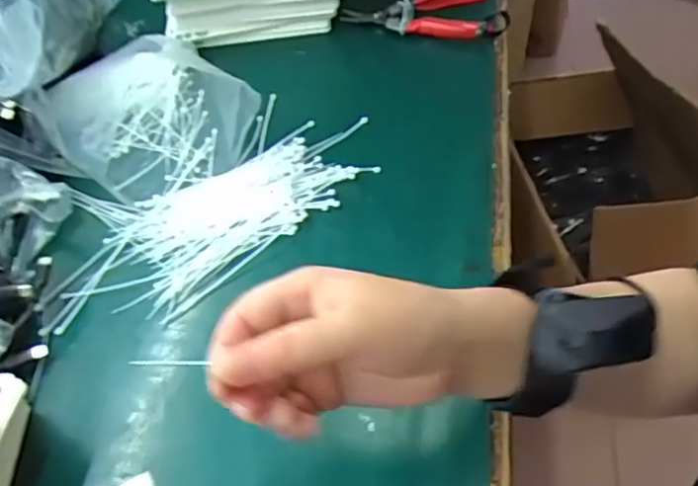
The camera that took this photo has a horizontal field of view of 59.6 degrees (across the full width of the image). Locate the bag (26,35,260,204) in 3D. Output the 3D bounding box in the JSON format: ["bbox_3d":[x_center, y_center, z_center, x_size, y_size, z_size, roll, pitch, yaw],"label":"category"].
[{"bbox_3d":[-0.181,-0.119,0.542,0.157,0.054,0.164,-30,53,-19],"label":"bag"}]

